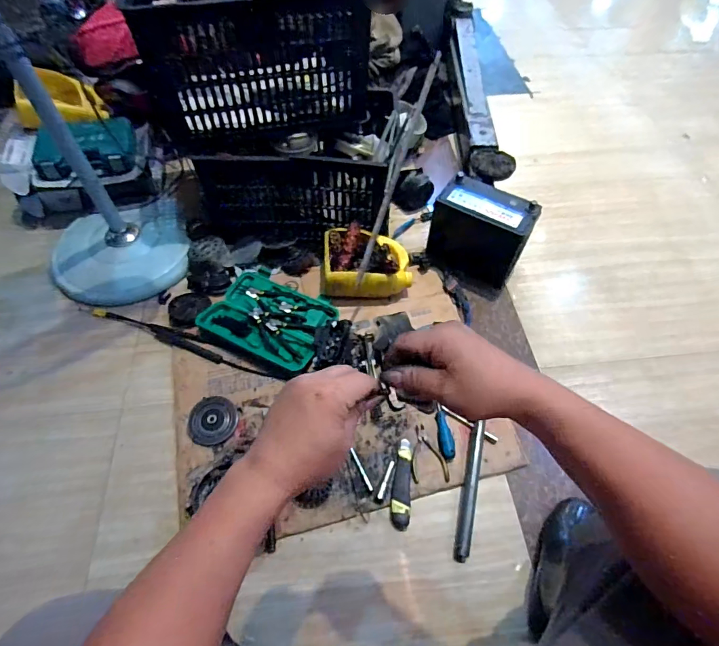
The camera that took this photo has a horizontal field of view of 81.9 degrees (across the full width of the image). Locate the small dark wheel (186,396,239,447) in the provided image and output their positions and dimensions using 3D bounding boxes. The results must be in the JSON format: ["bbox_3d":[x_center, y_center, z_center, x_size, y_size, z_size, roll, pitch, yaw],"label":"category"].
[{"bbox_3d":[-0.320,0.216,0.905,0.102,0.022,0.102,3,64,-5],"label":"small dark wheel"}]

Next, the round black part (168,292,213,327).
[{"bbox_3d":[-0.436,-0.037,1.044,0.102,0.019,0.101,1,57,-1],"label":"round black part"}]

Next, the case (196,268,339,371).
[{"bbox_3d":[-0.222,-0.018,1.032,0.297,0.039,0.224,21,59,12],"label":"case"}]

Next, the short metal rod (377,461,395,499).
[{"bbox_3d":[0.054,0.312,0.828,0.012,0.004,0.076,19,59,11],"label":"short metal rod"}]

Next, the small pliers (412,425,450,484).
[{"bbox_3d":[0.141,0.272,0.868,0.075,0.010,0.119,-4,57,-4],"label":"small pliers"}]

